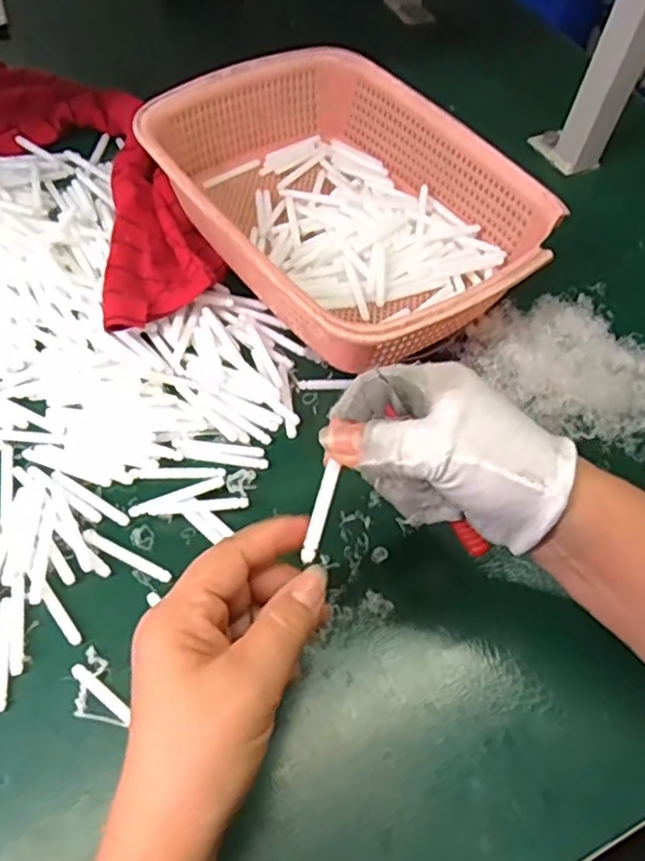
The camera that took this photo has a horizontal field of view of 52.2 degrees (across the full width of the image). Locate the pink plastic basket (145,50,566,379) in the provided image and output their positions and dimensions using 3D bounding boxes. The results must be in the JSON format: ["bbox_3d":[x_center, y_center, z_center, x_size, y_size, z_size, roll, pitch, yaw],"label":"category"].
[{"bbox_3d":[0.017,-0.170,0.501,0.213,0.073,0.284,-33,67,-22],"label":"pink plastic basket"}]

